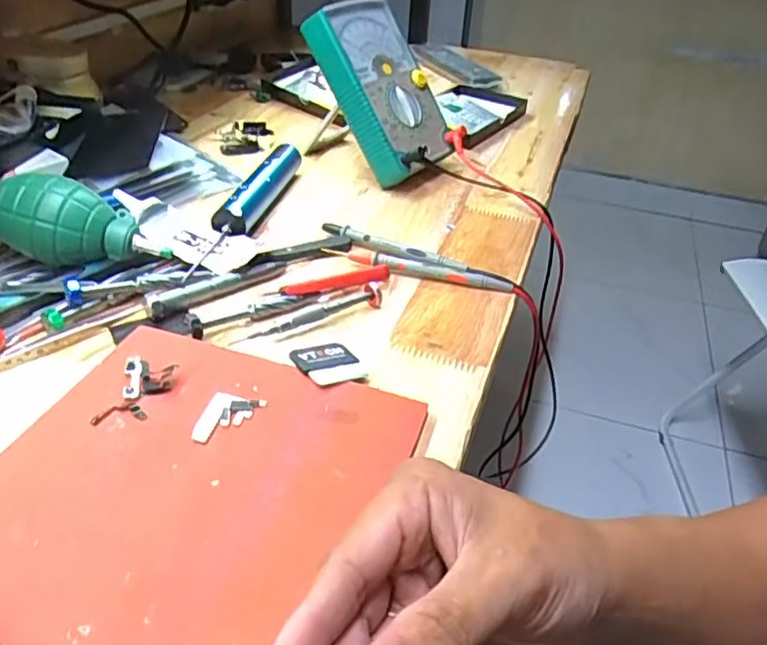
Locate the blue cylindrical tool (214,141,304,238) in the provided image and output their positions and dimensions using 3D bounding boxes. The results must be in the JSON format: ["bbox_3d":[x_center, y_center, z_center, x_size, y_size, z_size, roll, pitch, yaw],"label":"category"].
[{"bbox_3d":[-0.110,-0.120,0.565,0.032,0.033,0.149,12,36,6],"label":"blue cylindrical tool"}]

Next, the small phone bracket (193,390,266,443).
[{"bbox_3d":[-0.086,0.051,0.348,0.029,0.004,0.039,14,37,9],"label":"small phone bracket"}]

